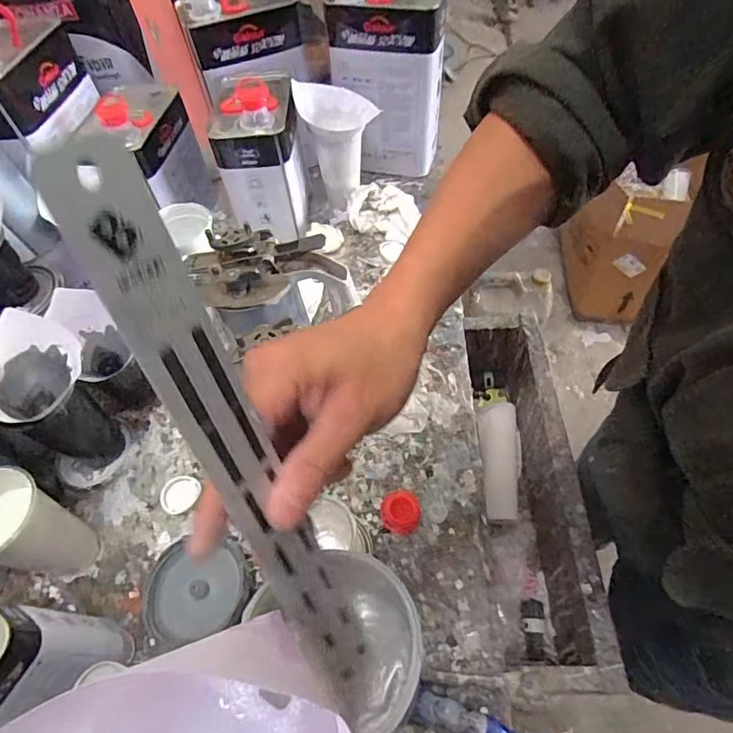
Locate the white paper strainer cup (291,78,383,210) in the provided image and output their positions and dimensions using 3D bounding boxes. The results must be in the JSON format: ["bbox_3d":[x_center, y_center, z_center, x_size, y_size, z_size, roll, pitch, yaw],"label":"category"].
[{"bbox_3d":[-0.041,-0.349,0.783,0.115,0.167,0.108,-13,56,-4],"label":"white paper strainer cup"}]

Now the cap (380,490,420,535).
[{"bbox_3d":[0.036,0.156,0.530,0.041,0.021,0.041,-2,56,3],"label":"cap"}]

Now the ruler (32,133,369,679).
[{"bbox_3d":[-0.046,0.051,0.210,0.005,0.278,0.032,5,37,35],"label":"ruler"}]

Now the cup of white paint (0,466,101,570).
[{"bbox_3d":[-0.334,0.161,0.488,0.081,0.124,0.072,35,65,24],"label":"cup of white paint"}]

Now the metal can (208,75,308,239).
[{"bbox_3d":[-0.157,-0.328,0.757,0.113,0.188,0.180,-8,56,-1],"label":"metal can"}]

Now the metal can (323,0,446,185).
[{"bbox_3d":[0.038,-0.469,0.824,0.174,0.284,0.140,4,56,7],"label":"metal can"}]

